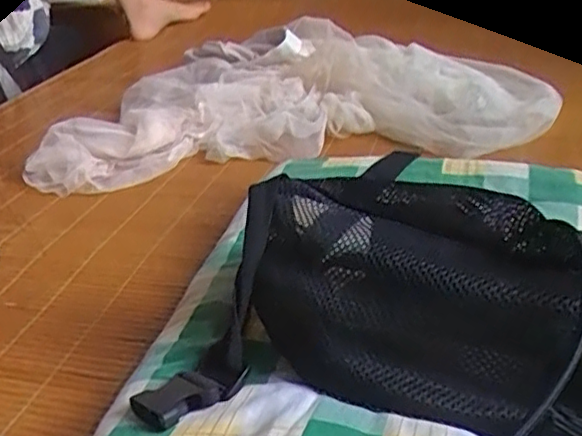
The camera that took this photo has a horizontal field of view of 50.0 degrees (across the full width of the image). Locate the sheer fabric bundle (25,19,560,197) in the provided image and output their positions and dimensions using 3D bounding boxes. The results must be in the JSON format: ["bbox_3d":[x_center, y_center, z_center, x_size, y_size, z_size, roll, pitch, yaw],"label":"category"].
[{"bbox_3d":[-0.025,-0.195,0.959,0.613,0.102,0.463,-7,30,2],"label":"sheer fabric bundle"}]

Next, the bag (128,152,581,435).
[{"bbox_3d":[0.119,0.051,0.367,0.376,0.088,0.234,2,30,20],"label":"bag"}]

